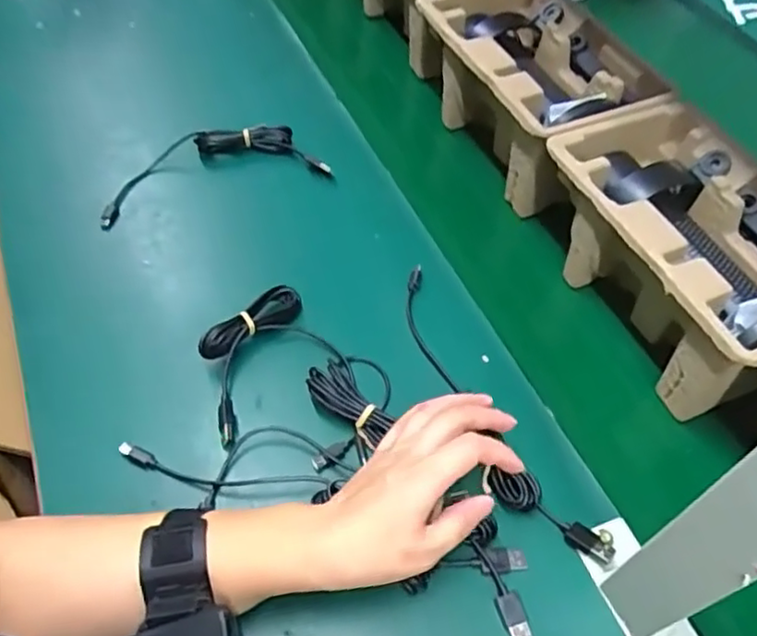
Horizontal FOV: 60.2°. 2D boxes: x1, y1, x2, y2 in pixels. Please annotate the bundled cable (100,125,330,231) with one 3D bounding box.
[{"bbox_3d":[-0.161,-0.145,0.623,0.209,0.026,0.081,-15,56,-13],"label":"bundled cable"}]

